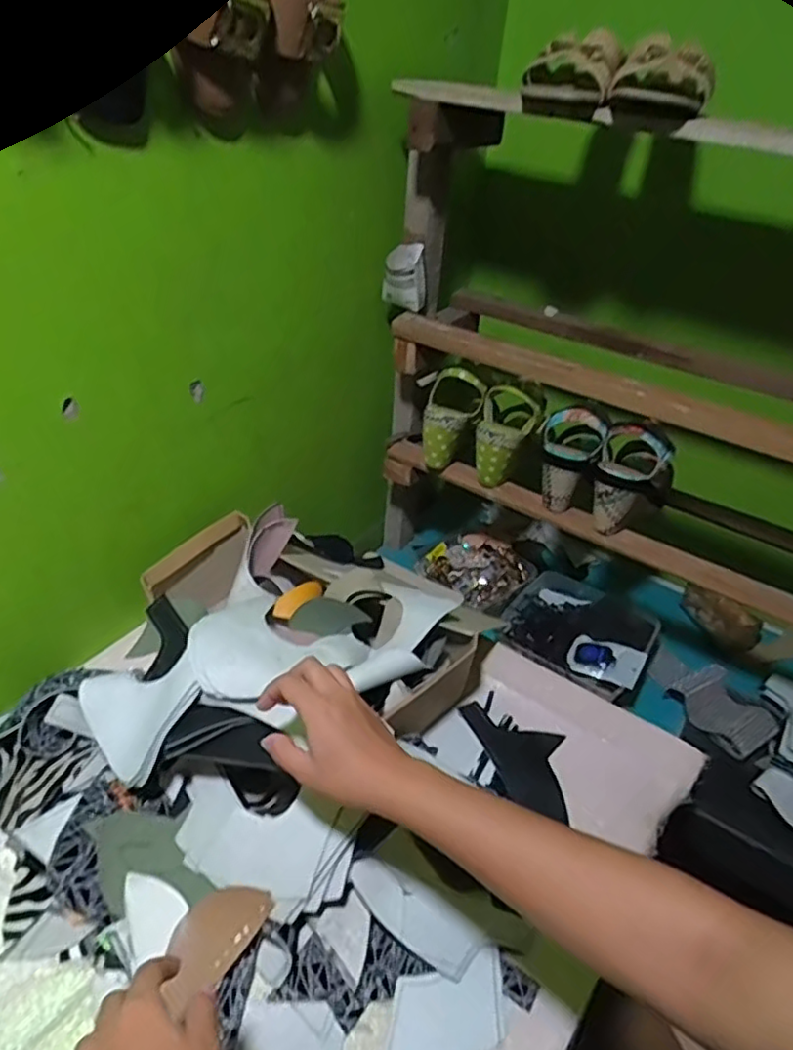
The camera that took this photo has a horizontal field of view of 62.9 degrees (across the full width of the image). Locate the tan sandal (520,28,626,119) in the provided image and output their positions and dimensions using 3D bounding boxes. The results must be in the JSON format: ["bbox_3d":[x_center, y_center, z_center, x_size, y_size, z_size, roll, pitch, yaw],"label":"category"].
[{"bbox_3d":[0.186,-0.481,0.691,0.090,0.066,0.207,11,37,7],"label":"tan sandal"}]

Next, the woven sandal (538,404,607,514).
[{"bbox_3d":[0.218,-0.085,0.842,0.080,0.130,0.059,19,38,17],"label":"woven sandal"}]

